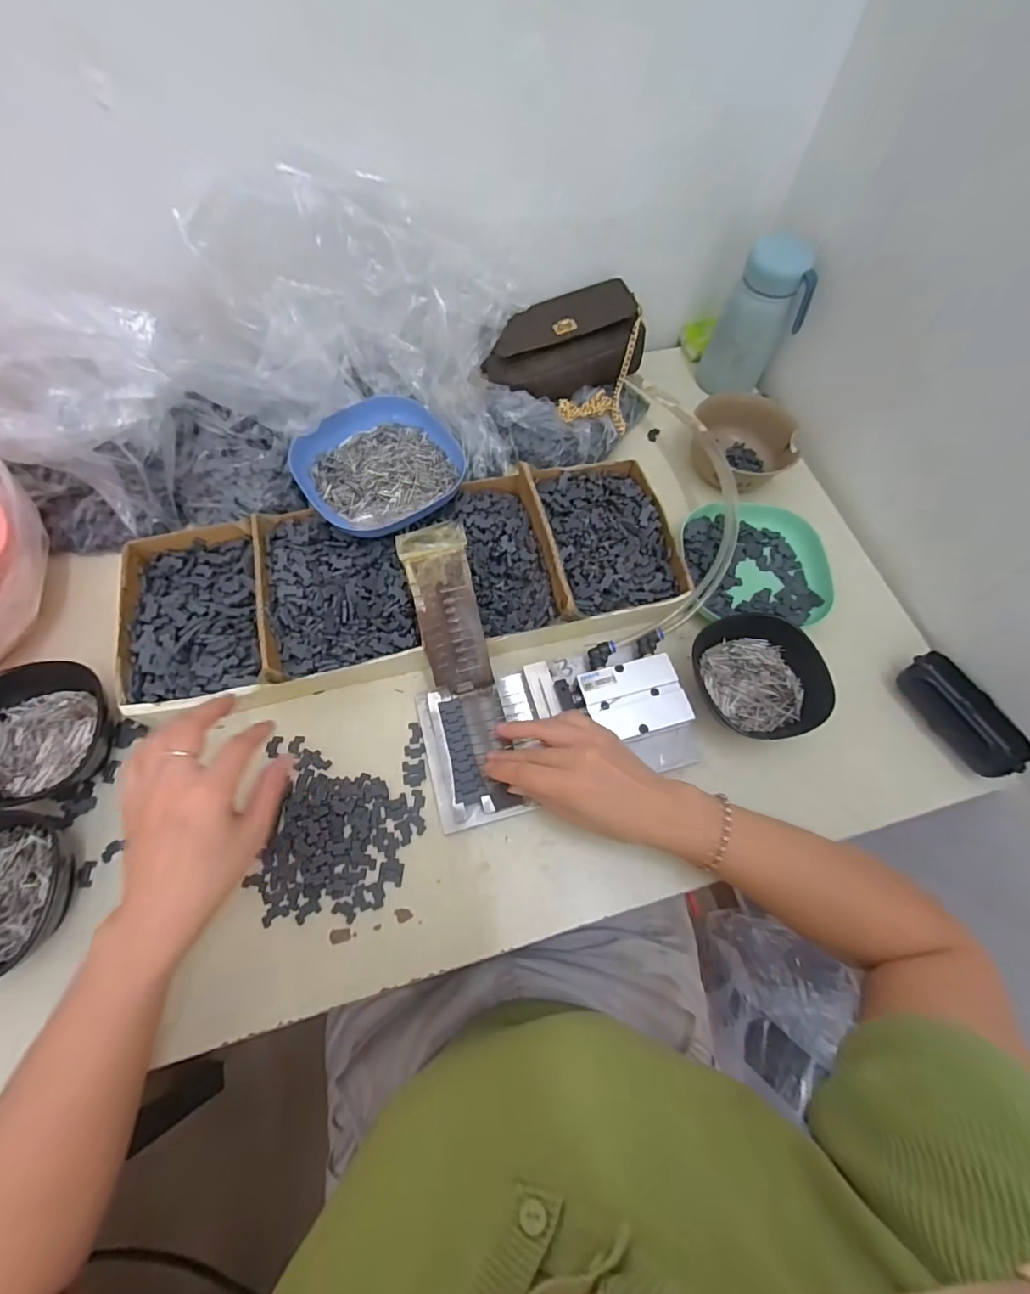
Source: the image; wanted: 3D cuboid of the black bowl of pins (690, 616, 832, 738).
[{"bbox_3d":[0.205,0.029,0.440,0.099,0.042,0.111,-14,67,-9],"label":"black bowl of pins"}]

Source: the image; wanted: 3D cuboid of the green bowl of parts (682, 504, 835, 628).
[{"bbox_3d":[0.232,-0.083,0.498,0.132,0.036,0.137,1,65,-2],"label":"green bowl of parts"}]

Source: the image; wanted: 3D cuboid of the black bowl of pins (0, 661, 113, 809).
[{"bbox_3d":[-0.368,0.066,0.395,0.106,0.048,0.110,1,65,-2],"label":"black bowl of pins"}]

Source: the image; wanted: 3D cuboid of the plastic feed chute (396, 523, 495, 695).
[{"bbox_3d":[-0.054,-0.029,0.410,0.050,0.007,0.134,-14,100,-9],"label":"plastic feed chute"}]

